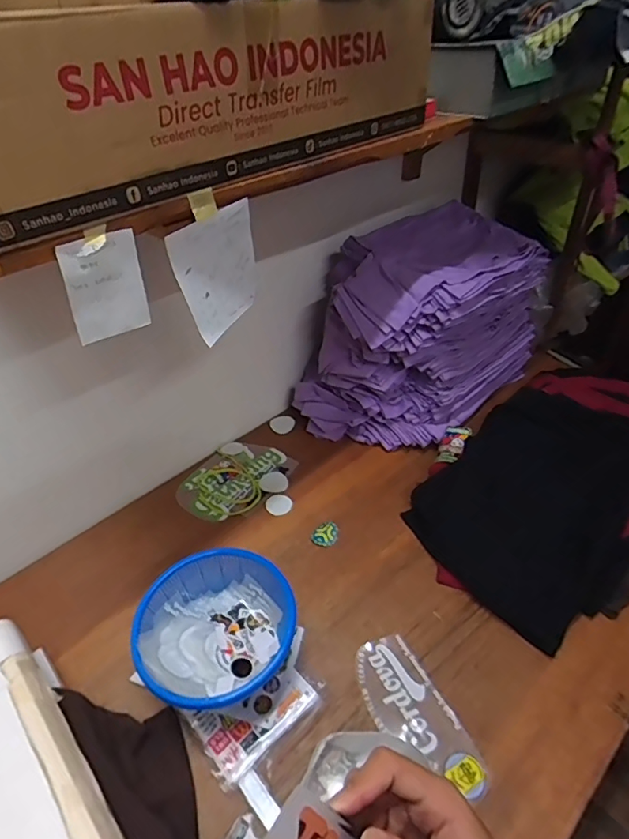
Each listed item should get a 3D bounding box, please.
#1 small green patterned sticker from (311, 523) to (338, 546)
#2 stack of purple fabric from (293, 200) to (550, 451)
[{"bbox_3d":[0.022,0.224,0.969,0.048,0.007,0.050,12,43,15],"label":"small green patterned sticker"},{"bbox_3d":[0.243,-0.223,1.150,0.572,0.401,0.339,-31,49,-29],"label":"stack of purple fabric"}]

